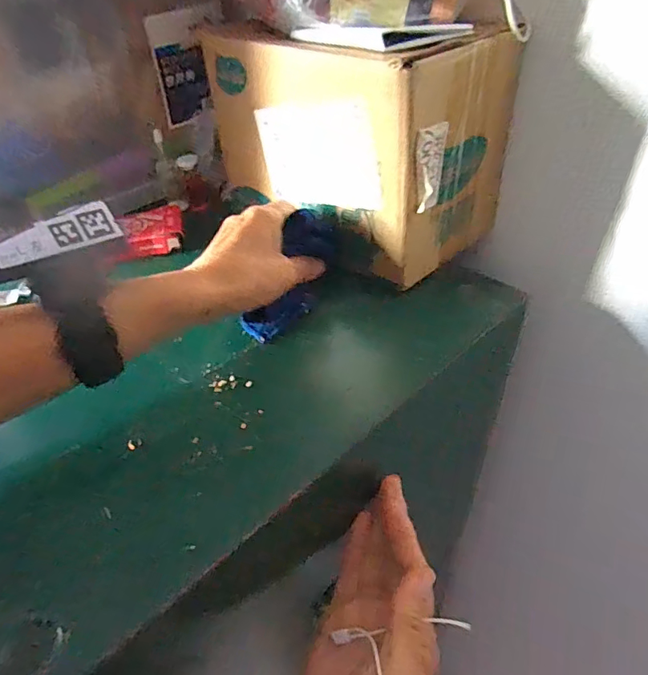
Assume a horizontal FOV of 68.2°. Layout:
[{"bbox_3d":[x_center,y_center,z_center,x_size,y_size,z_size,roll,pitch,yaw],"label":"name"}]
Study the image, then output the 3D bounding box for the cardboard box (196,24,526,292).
[{"bbox_3d":[0.024,-0.173,0.411,0.133,0.152,0.229,-33,49,-30],"label":"cardboard box"}]

